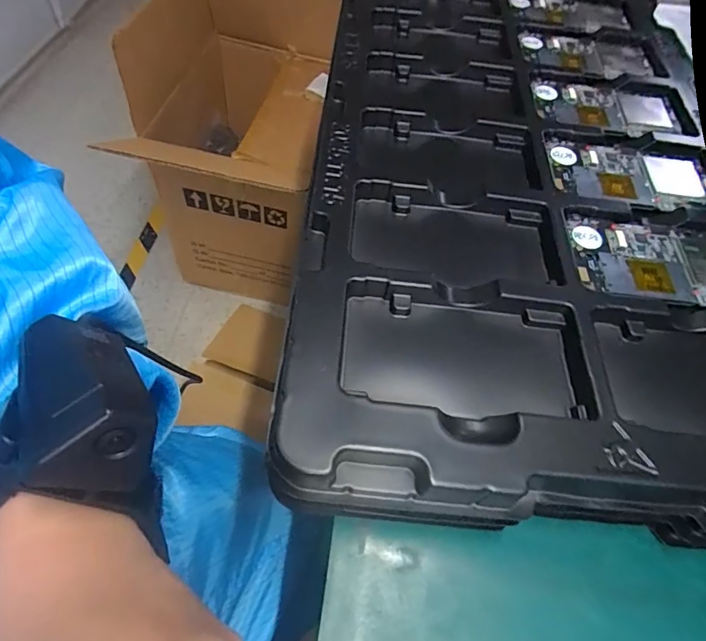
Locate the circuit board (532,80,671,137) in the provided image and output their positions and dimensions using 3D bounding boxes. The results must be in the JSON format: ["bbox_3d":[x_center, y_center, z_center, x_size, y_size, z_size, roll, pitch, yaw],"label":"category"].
[{"bbox_3d":[0.215,-0.185,0.382,0.117,0.006,0.064,8,58,-5],"label":"circuit board"}]

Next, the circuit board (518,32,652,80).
[{"bbox_3d":[0.223,-0.257,0.427,0.123,0.005,0.067,12,58,-2],"label":"circuit board"}]

